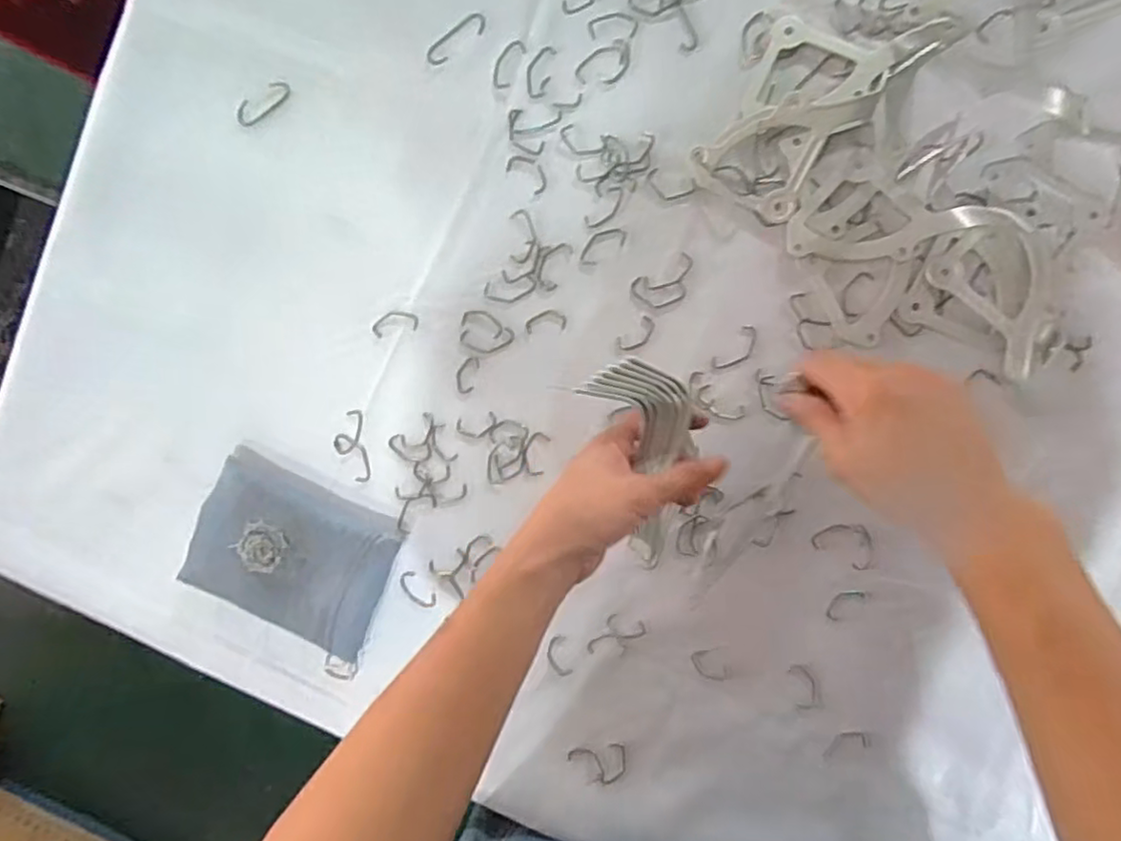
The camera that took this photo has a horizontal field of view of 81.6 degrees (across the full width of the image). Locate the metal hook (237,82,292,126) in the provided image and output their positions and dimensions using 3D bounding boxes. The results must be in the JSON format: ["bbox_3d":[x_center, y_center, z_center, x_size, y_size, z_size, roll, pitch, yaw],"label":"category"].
[{"bbox_3d":[-0.250,-0.267,0.545,0.051,0.005,0.019,-28,89,8],"label":"metal hook"}]

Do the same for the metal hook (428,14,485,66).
[{"bbox_3d":[-0.085,-0.310,0.527,0.055,0.004,0.020,-34,88,7],"label":"metal hook"}]

